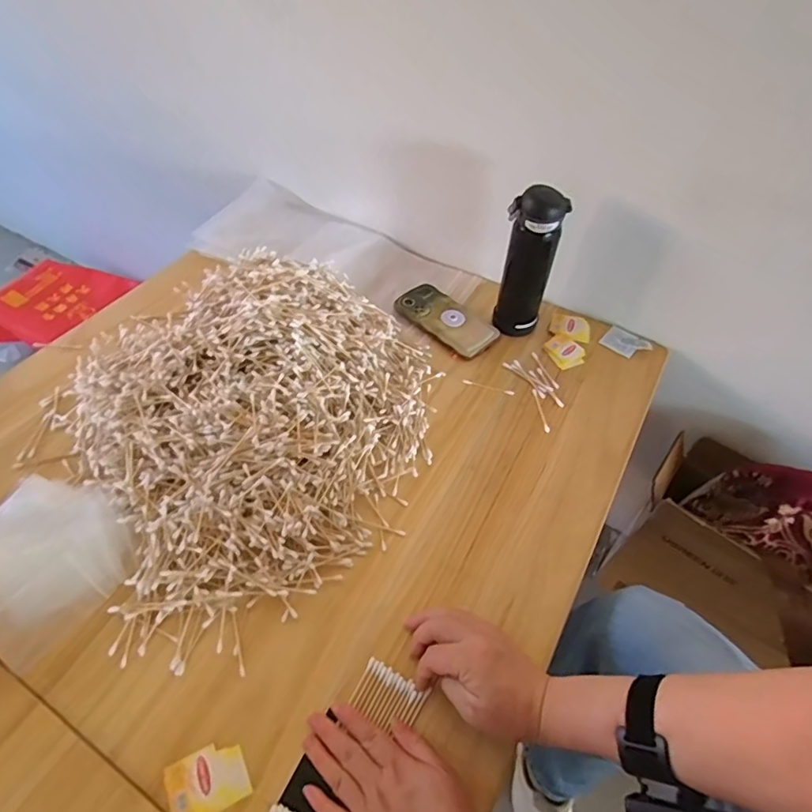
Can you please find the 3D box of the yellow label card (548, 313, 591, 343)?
[{"bbox_3d":[0.252,-0.122,0.787,0.059,0.005,0.049,16,59,10],"label":"yellow label card"}]

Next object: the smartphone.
[{"bbox_3d":[0.060,-0.135,0.784,0.166,0.020,0.080,38,59,24],"label":"smartphone"}]

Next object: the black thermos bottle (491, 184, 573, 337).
[{"bbox_3d":[0.166,-0.191,0.712,0.073,0.209,0.055,13,53,8],"label":"black thermos bottle"}]

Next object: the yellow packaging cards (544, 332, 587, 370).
[{"bbox_3d":[0.233,-0.081,0.756,0.051,0.004,0.060,-24,59,-14],"label":"yellow packaging cards"}]

